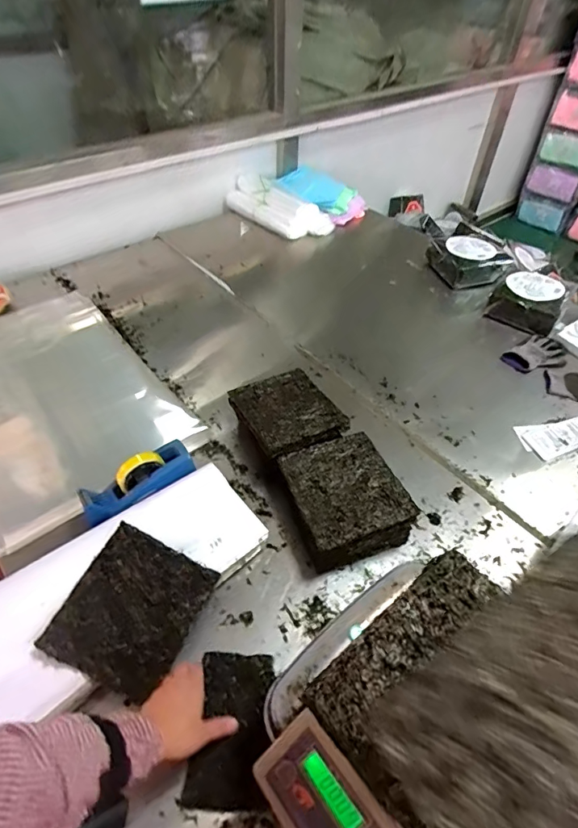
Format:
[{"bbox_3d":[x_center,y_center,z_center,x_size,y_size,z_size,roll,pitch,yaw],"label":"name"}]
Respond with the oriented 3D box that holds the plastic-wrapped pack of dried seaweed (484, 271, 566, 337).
[{"bbox_3d":[0.673,-0.321,1.269,0.177,0.073,0.175,29,53,22],"label":"plastic-wrapped pack of dried seaweed"}]

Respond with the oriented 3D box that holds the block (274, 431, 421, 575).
[{"bbox_3d":[0.096,0.150,0.819,0.180,0.094,0.208,-16,51,-16],"label":"block"}]

